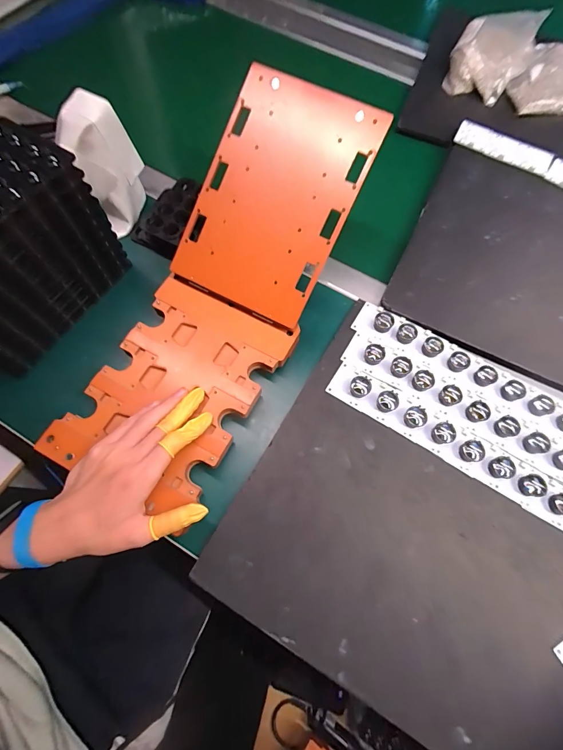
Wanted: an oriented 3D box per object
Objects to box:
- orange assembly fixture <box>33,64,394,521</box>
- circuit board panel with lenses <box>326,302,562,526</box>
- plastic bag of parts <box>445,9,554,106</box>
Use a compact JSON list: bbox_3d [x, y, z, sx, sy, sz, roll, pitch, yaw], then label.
[{"bbox_3d":[-0.057,-0.089,0.380,0.161,0.070,0.437,29,90,8],"label":"orange assembly fixture"},{"bbox_3d":[0.280,0.074,0.388,0.461,0.019,0.133,30,72,10],"label":"circuit board panel with lenses"},{"bbox_3d":[0.353,-0.542,0.604,0.121,0.047,0.173,30,72,9],"label":"plastic bag of parts"}]

